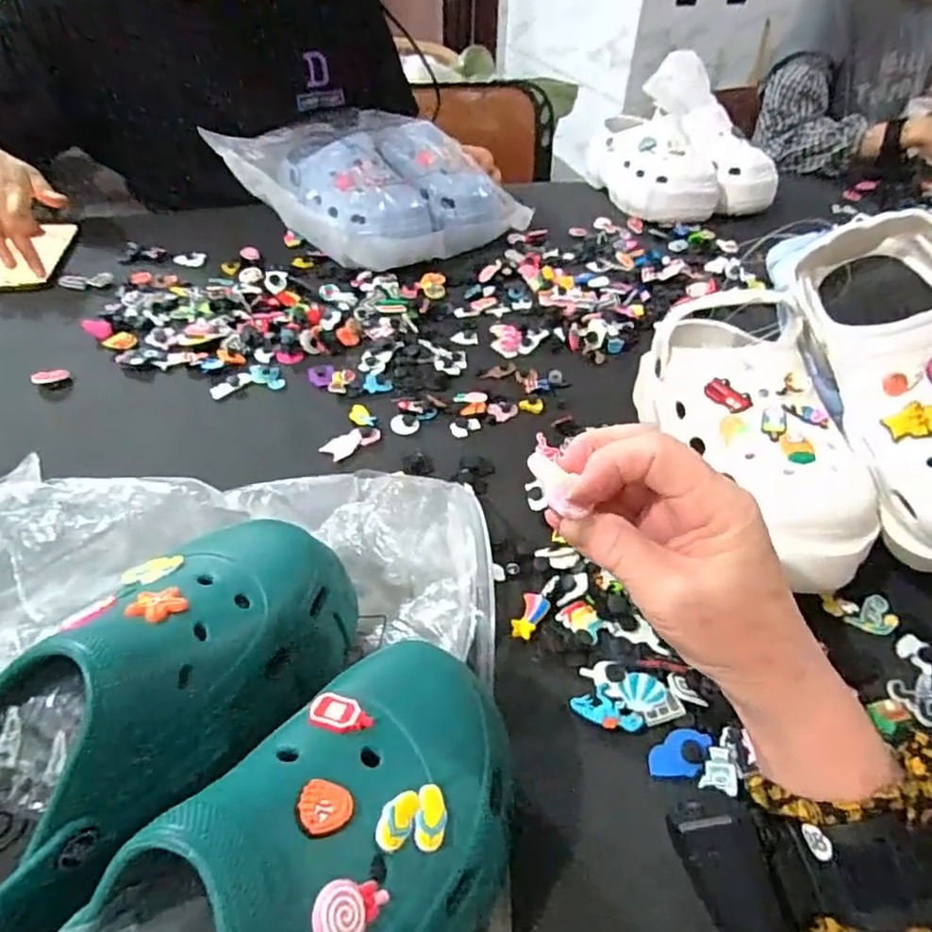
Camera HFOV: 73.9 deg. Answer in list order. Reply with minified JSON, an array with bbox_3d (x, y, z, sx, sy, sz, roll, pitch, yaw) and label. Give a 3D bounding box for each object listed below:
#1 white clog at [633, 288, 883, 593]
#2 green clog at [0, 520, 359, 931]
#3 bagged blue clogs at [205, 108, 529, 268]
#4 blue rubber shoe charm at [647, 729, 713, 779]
[{"bbox_3d":[0.198,-0.032,0.442,0.113,0.092,0.239,2,44,0],"label":"white clog"},{"bbox_3d":[-0.157,0.120,0.280,0.103,0.102,0.256,21,47,18],"label":"green clog"},{"bbox_3d":[-0.125,-0.381,0.809,0.255,0.108,0.313,-33,54,-31],"label":"bagged blue clogs"},{"bbox_3d":[0.118,0.159,0.343,0.033,0.011,0.023,5,44,3],"label":"blue rubber shoe charm"}]

